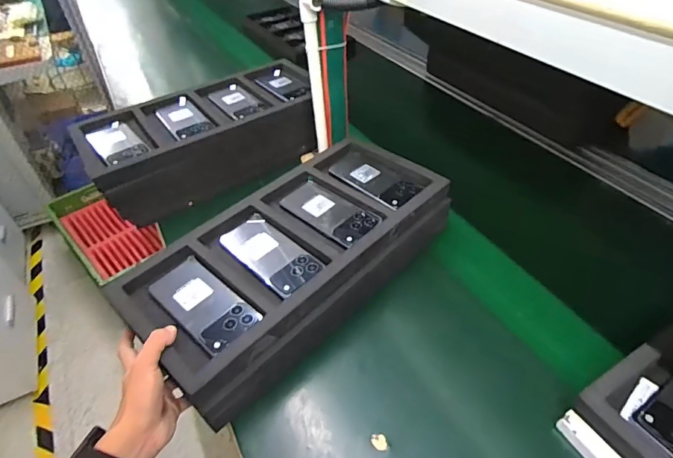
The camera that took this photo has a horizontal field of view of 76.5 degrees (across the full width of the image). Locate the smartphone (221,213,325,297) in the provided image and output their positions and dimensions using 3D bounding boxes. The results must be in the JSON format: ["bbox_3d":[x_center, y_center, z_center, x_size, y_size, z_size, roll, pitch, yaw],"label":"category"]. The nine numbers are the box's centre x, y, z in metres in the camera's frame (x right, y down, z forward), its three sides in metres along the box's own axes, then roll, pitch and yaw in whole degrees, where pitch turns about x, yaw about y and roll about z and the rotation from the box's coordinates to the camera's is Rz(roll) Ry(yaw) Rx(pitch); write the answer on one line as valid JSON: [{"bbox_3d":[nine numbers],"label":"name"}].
[{"bbox_3d":[-0.091,0.033,0.577,0.071,0.011,0.155,-34,51,-29],"label":"smartphone"}]

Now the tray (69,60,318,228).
[{"bbox_3d":[-0.246,-0.181,0.826,0.426,0.110,0.220,-31,49,-26],"label":"tray"}]

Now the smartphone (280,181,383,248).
[{"bbox_3d":[-0.007,-0.028,0.629,0.151,0.006,0.080,32,53,32],"label":"smartphone"}]

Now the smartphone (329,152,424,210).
[{"bbox_3d":[0.062,-0.080,0.674,0.145,0.012,0.071,33,54,32],"label":"smartphone"}]

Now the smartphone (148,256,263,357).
[{"bbox_3d":[-0.166,0.090,0.525,0.155,0.009,0.071,31,53,31],"label":"smartphone"}]

